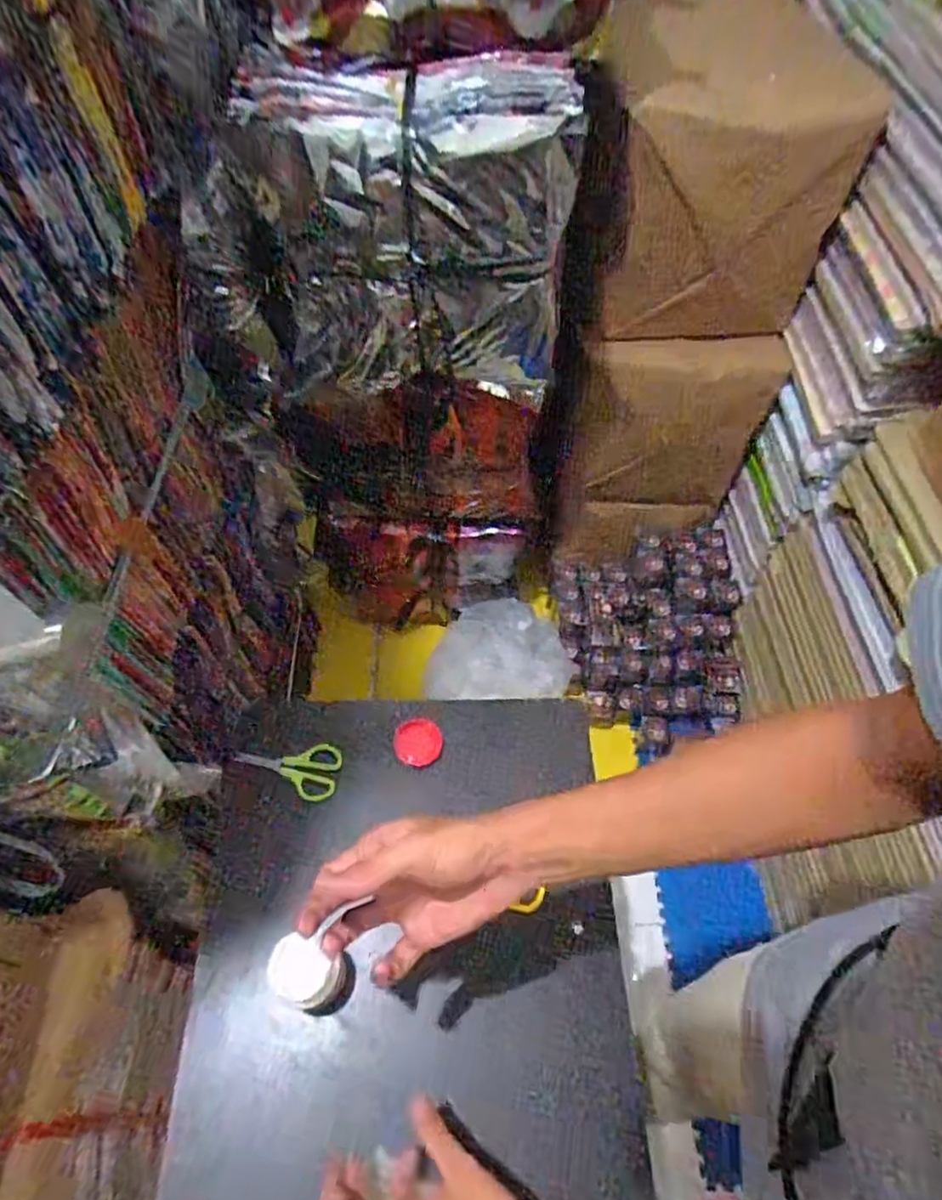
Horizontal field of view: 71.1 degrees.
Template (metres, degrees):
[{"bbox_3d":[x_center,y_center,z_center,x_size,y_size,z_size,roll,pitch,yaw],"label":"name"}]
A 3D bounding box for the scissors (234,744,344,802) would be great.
[{"bbox_3d":[-0.195,0.175,0.710,0.108,0.007,0.057,19,69,-4],"label":"scissors"}]

